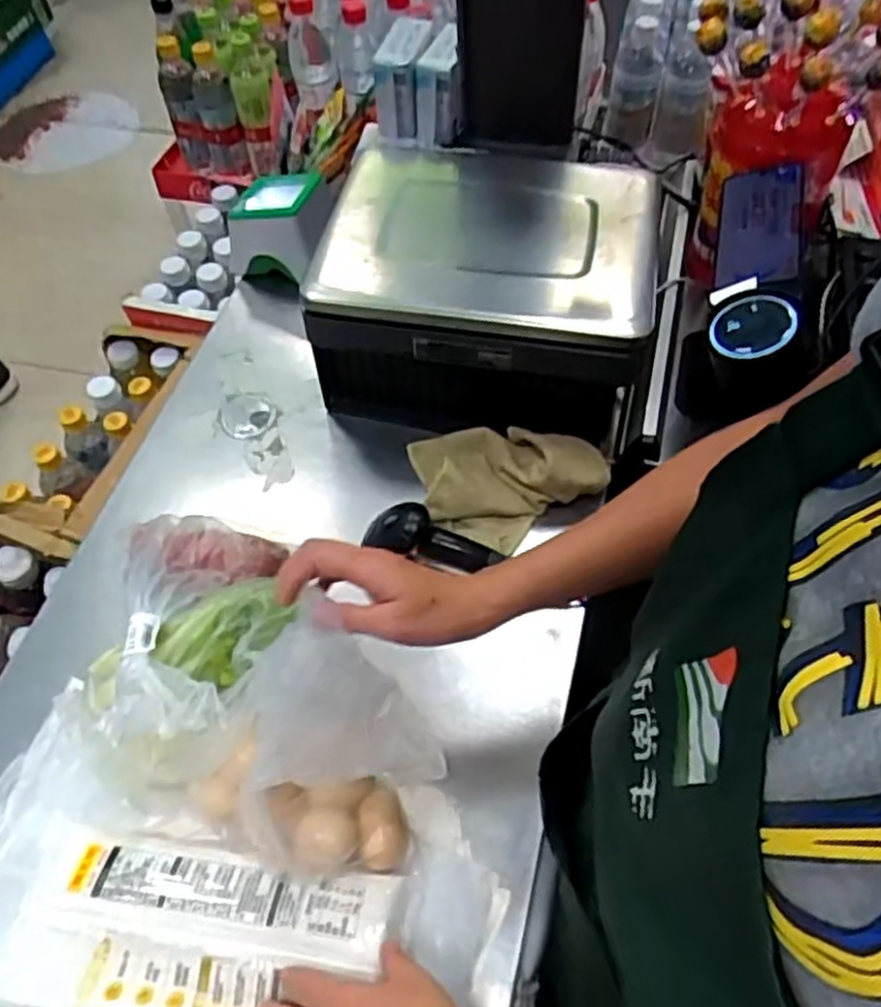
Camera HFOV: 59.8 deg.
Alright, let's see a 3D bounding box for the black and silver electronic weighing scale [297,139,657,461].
[{"bbox_3d":[0.057,-0.245,0.847,0.338,0.182,0.323,8,57,7],"label":"black and silver electronic weighing scale"}]

